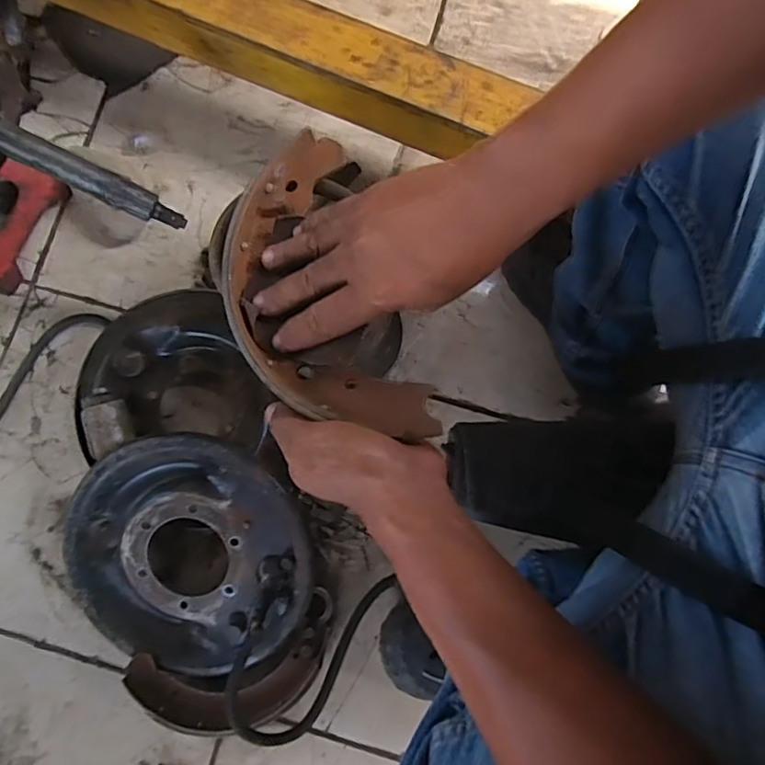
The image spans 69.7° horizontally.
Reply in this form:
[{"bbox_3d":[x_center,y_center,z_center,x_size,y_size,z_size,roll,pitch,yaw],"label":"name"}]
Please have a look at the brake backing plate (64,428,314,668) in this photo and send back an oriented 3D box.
[{"bbox_3d":[-0.211,0.186,0.604,0.266,0.028,0.266,1,99,6],"label":"brake backing plate"}]

